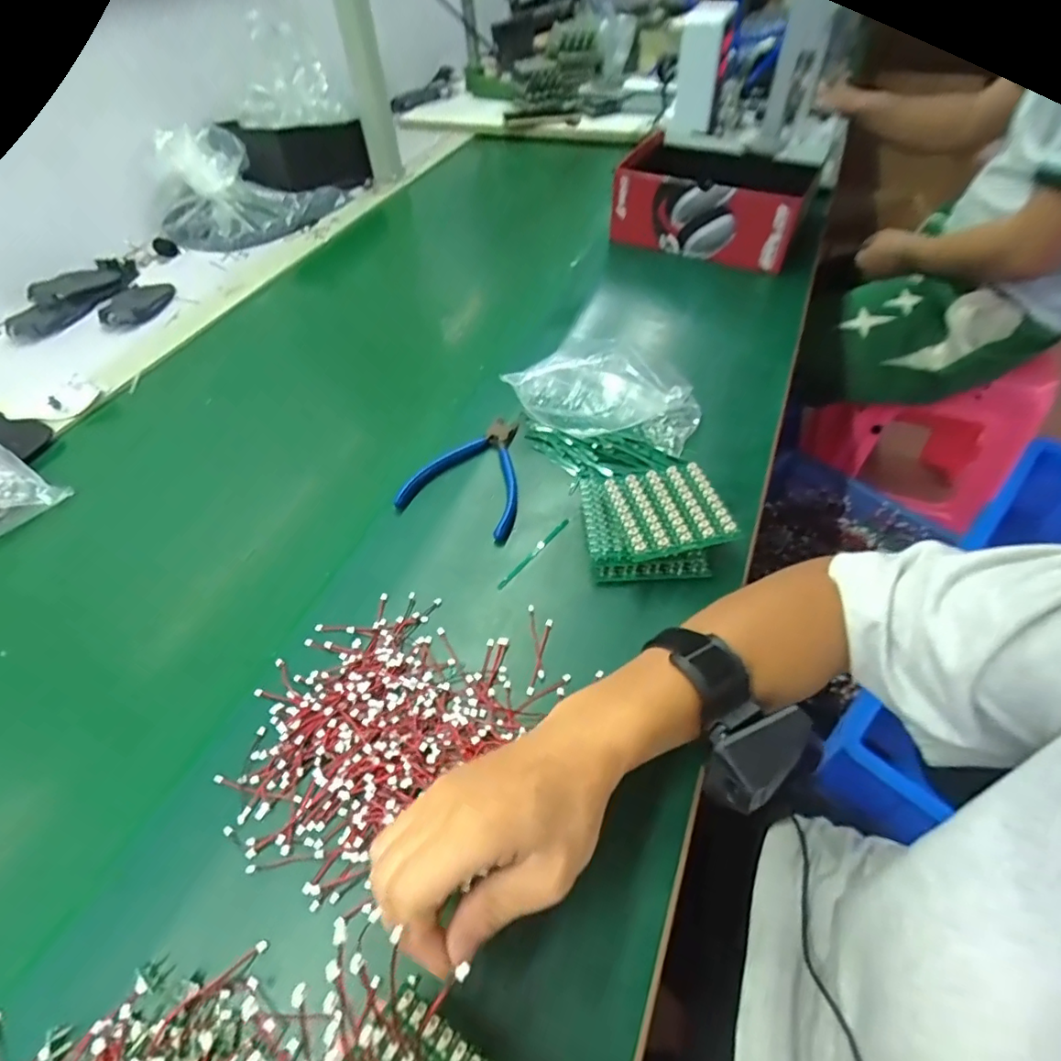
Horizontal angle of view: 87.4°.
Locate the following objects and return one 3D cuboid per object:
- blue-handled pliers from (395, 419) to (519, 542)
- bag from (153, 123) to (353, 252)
[{"bbox_3d":[-0.043,-0.057,0.500,0.103,0.018,0.128,16,54,16],"label":"blue-handled pliers"},{"bbox_3d":[-0.435,-0.526,0.846,0.234,0.110,0.155,3,52,6],"label":"bag"}]

